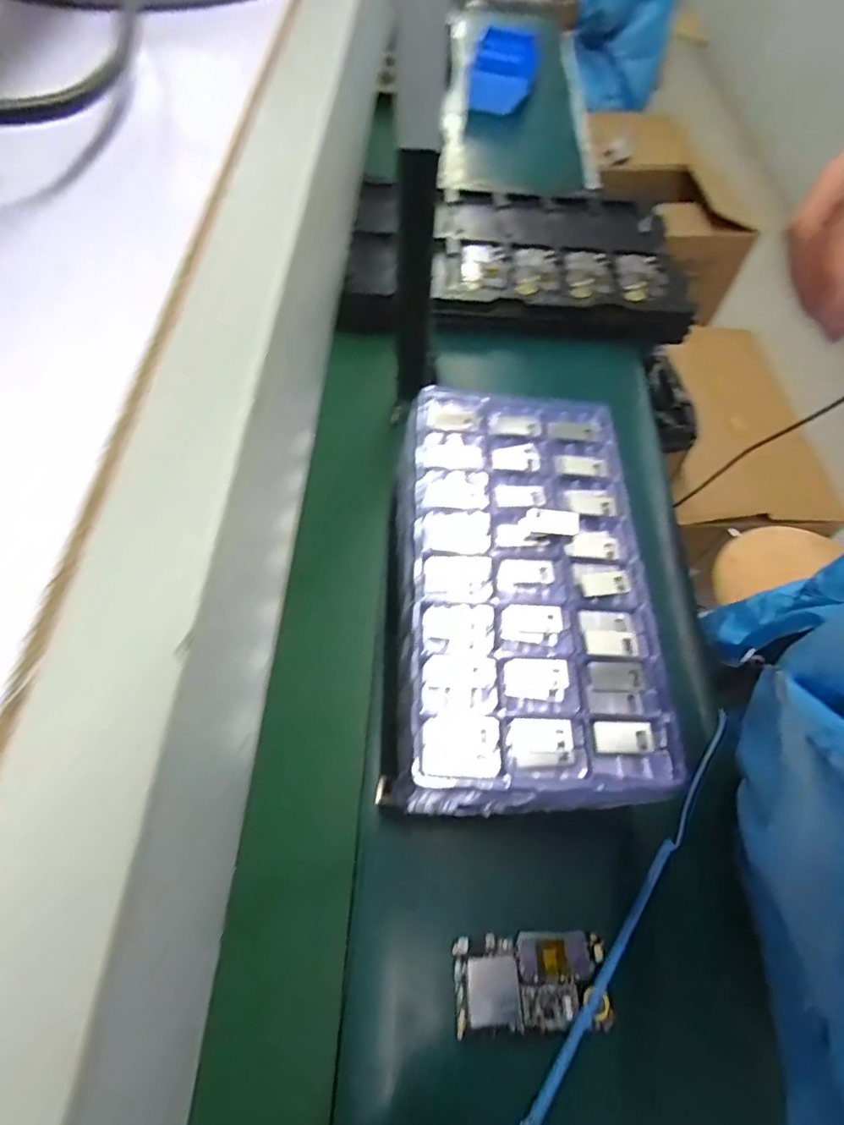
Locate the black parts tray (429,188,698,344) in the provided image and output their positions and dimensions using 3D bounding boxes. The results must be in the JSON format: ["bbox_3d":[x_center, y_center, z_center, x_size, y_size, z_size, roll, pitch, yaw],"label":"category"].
[{"bbox_3d":[0.197,-0.506,0.884,0.431,0.049,0.339,1,61,-1],"label":"black parts tray"}]

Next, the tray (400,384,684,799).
[{"bbox_3d":[0.092,0.000,0.479,0.196,0.027,0.397,1,61,-1],"label":"tray"}]

